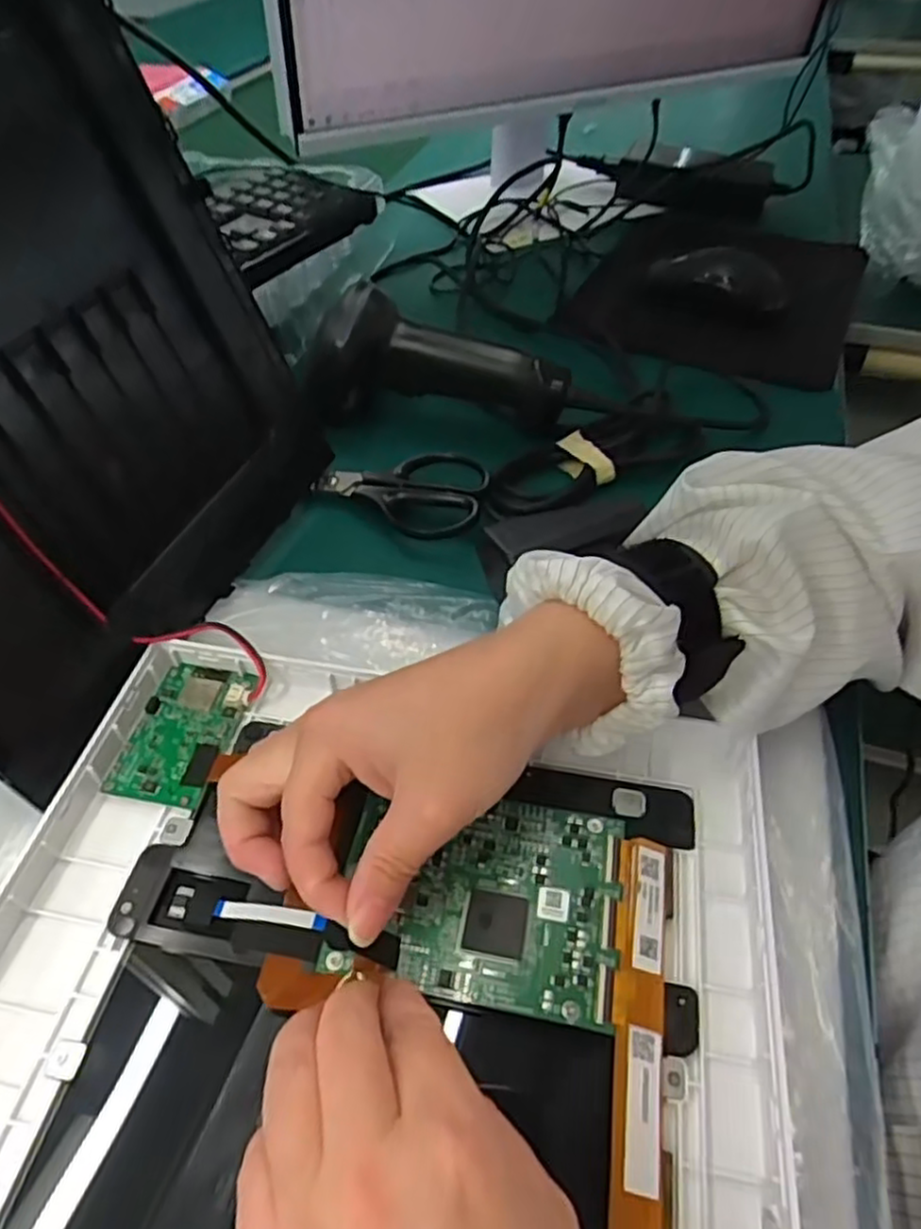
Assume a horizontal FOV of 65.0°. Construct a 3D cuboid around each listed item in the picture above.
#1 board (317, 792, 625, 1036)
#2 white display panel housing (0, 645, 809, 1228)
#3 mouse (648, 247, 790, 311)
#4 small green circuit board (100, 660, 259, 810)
[{"bbox_3d":[0.008,0.094,0.247,0.088,0.004,0.069,9,50,7],"label":"board"},{"bbox_3d":[-0.038,0.146,0.204,0.255,0.022,0.303,9,50,7],"label":"white display panel housing"},{"bbox_3d":[0.204,-0.270,0.576,0.106,0.031,0.054,29,54,24],"label":"mouse"},{"bbox_3d":[-0.113,0.046,0.297,0.040,0.007,0.064,11,50,8],"label":"small green circuit board"}]

